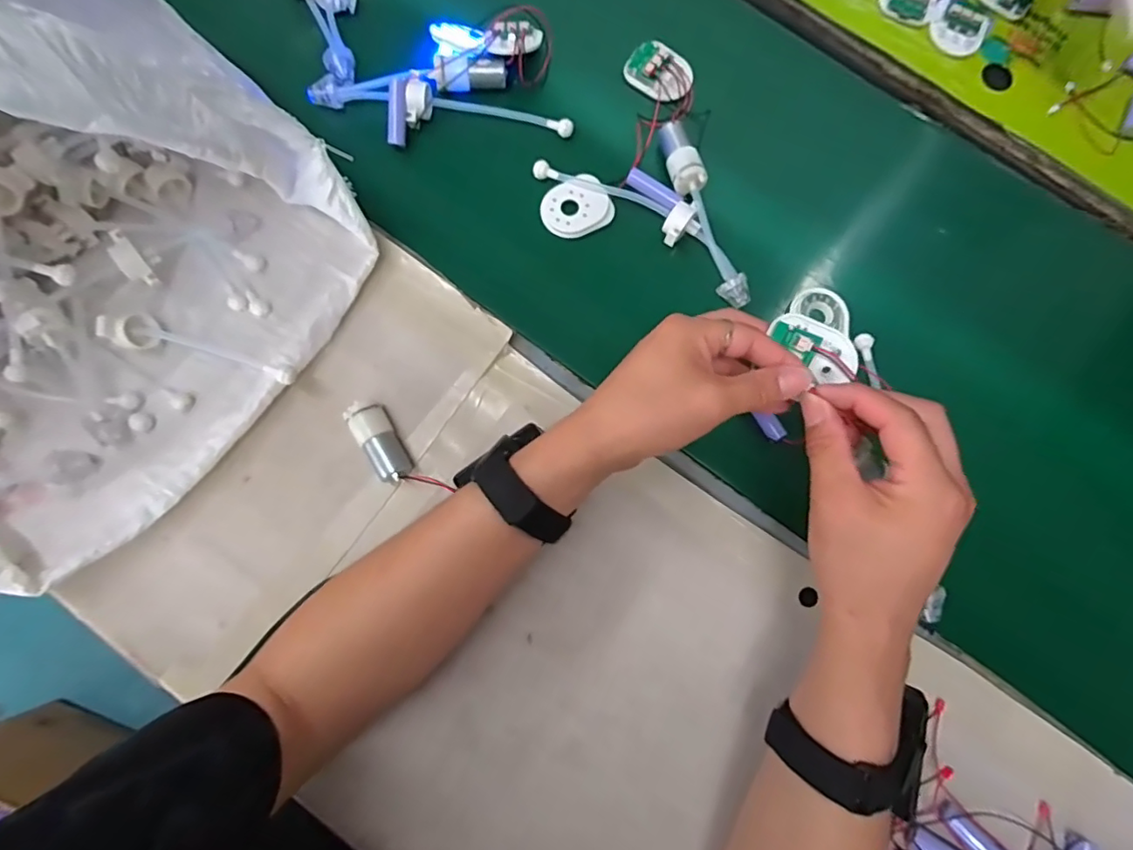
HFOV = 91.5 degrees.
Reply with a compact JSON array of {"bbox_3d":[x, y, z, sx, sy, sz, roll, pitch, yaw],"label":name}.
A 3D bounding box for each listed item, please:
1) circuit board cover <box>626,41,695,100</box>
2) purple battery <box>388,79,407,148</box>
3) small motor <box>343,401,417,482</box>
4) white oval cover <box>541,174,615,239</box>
[{"bbox_3d":[0.082,-0.308,0.481,0.058,0.007,0.047,30,81,5],"label":"circuit board cover"},{"bbox_3d":[-0.136,-0.252,0.447,0.013,0.010,0.047,9,111,1],"label":"purple battery"},{"bbox_3d":[-0.135,0.013,0.403,0.026,0.027,0.059,-28,81,-5],"label":"small motor"},{"bbox_3d":[0.008,-0.178,0.451,0.056,0.007,0.046,-24,80,-5],"label":"white oval cover"}]

